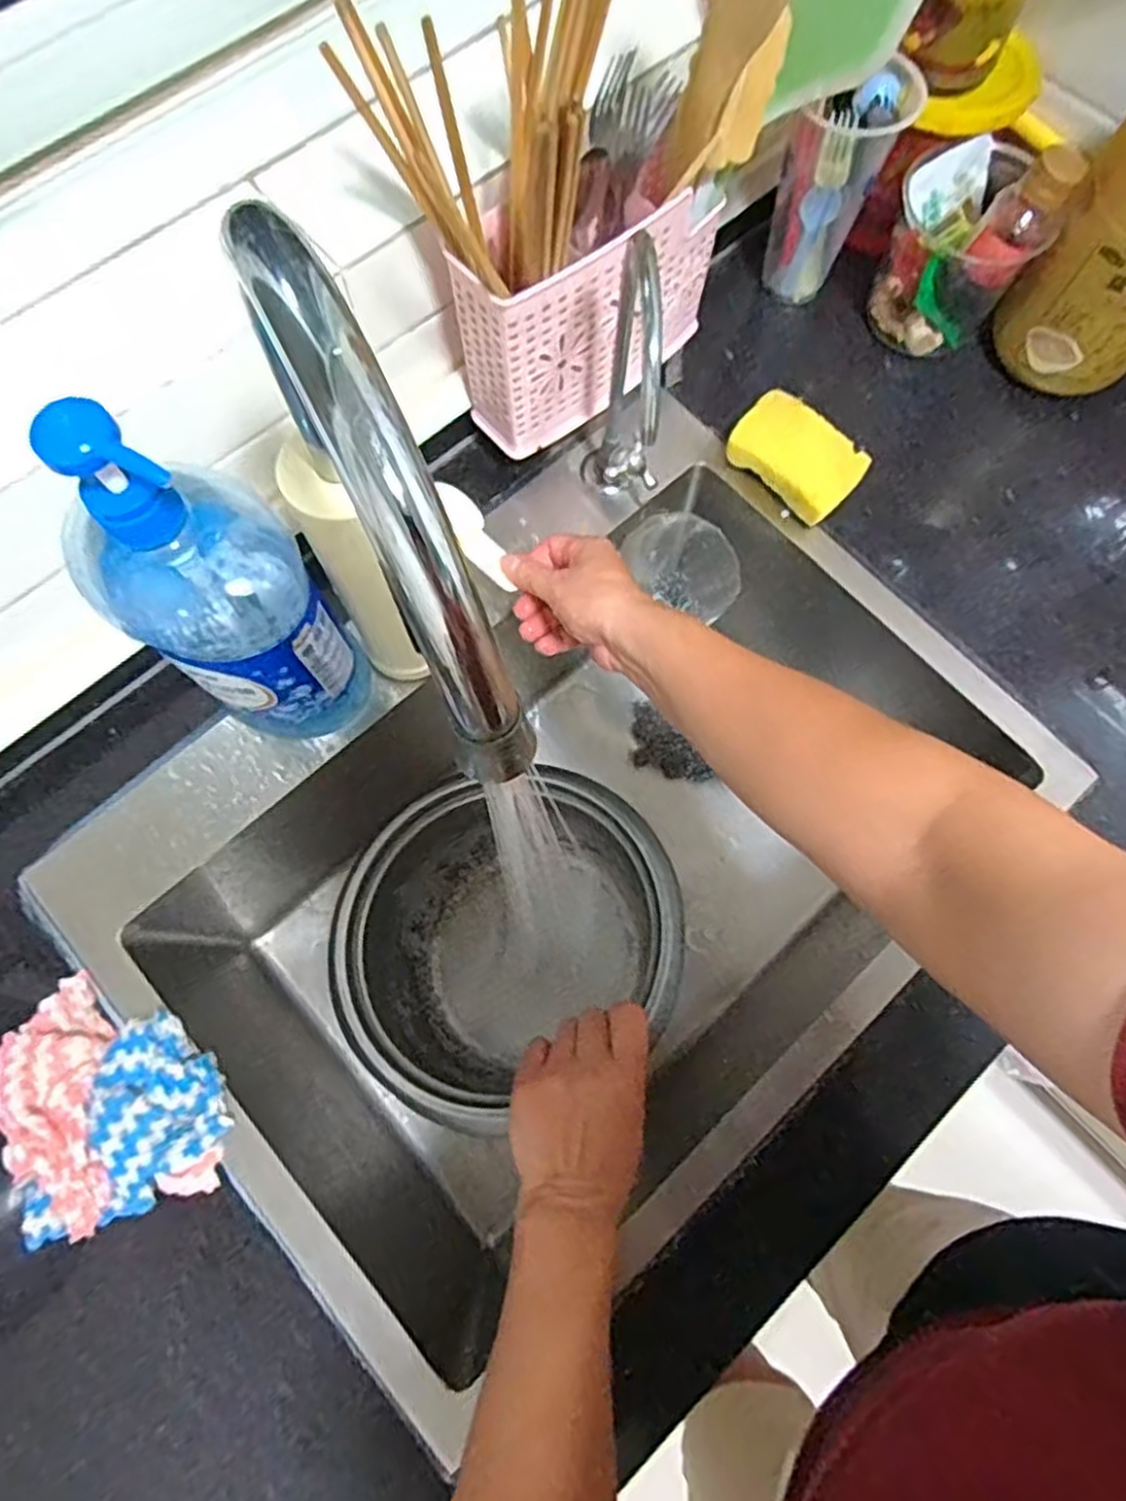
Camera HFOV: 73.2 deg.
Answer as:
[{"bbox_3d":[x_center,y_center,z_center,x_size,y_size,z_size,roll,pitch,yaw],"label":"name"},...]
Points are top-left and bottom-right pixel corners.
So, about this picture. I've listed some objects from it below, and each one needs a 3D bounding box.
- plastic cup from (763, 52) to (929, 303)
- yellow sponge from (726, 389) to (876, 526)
[{"bbox_3d":[0.202,-0.425,0.572,0.071,0.143,0.076,0,74,-1],"label":"plastic cup"},{"bbox_3d":[0.179,-0.225,0.583,0.099,0.034,0.062,42,78,10],"label":"yellow sponge"}]

